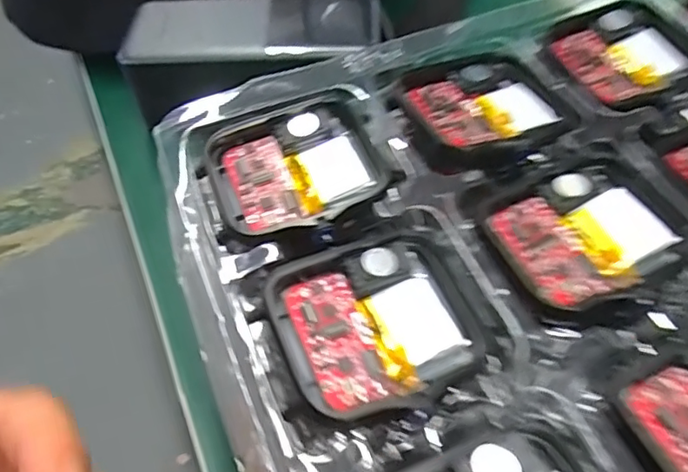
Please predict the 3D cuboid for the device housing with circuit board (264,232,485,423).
[{"bbox_3d":[0.007,0.018,0.126,0.041,0.010,0.036,-16,53,-9],"label":"device housing with circuit board"}]

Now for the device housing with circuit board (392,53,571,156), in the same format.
[{"bbox_3d":[0.040,-0.037,0.164,0.041,0.005,0.036,-19,54,-11],"label":"device housing with circuit board"}]

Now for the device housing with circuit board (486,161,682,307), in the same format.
[{"bbox_3d":[0.058,0.000,0.141,0.036,0.005,0.032,-23,55,-14],"label":"device housing with circuit board"}]

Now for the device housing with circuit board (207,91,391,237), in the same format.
[{"bbox_3d":[-0.011,-0.017,0.154,0.045,0.014,0.037,-17,54,-10],"label":"device housing with circuit board"}]

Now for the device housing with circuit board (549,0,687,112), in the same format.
[{"bbox_3d":[0.087,-0.057,0.180,0.039,0.006,0.037,-26,56,-16],"label":"device housing with circuit board"}]

